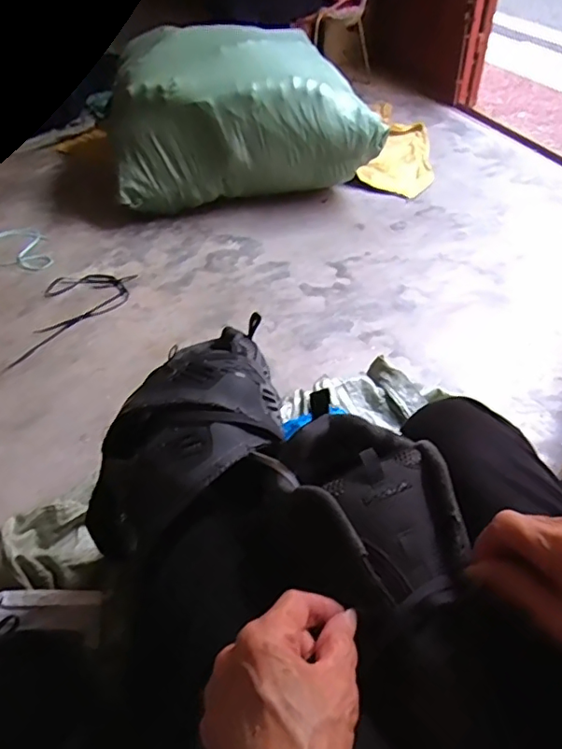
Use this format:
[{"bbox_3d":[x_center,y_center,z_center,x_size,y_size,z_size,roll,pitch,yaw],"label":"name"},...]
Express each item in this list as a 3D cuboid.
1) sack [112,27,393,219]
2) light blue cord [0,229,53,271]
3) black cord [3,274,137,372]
[{"bbox_3d":[-0.101,-0.750,1.586,0.725,0.363,0.408,-4,44,-3],"label":"sack"},{"bbox_3d":[-0.734,-0.350,1.508,0.292,0.026,0.174,19,48,20],"label":"light blue cord"},{"bbox_3d":[-0.482,-0.138,1.316,0.218,0.027,0.310,-2,44,0],"label":"black cord"}]

